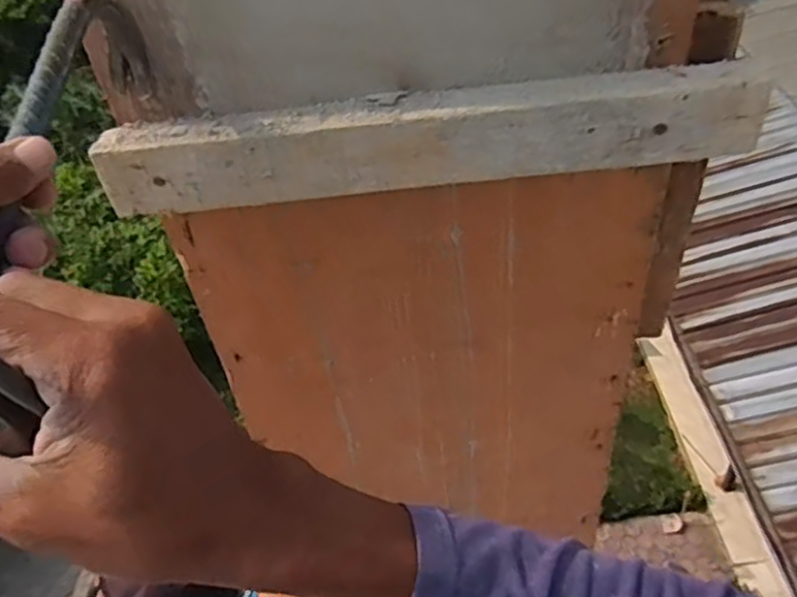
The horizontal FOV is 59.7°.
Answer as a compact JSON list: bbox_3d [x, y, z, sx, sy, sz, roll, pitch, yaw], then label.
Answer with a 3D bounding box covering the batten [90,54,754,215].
[{"bbox_3d":[0.017,-0.112,0.487,0.444,0.059,0.038,-5,43,2],"label":"batten"}]

